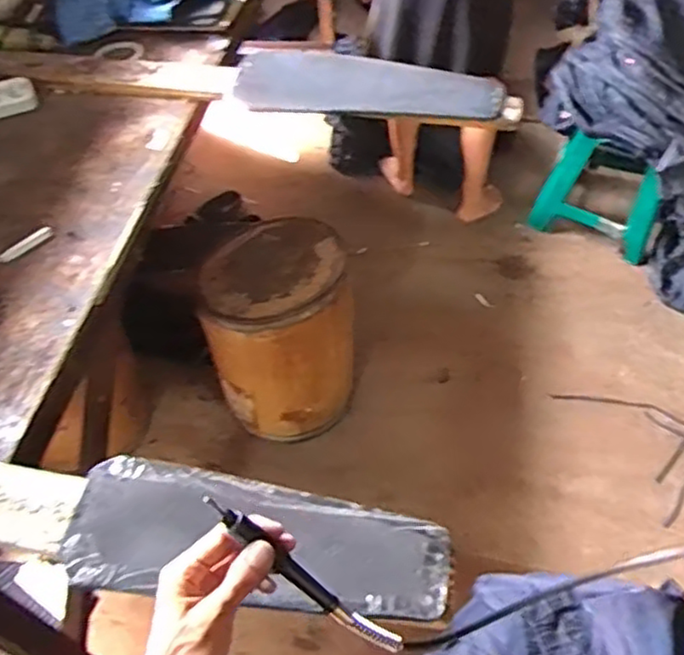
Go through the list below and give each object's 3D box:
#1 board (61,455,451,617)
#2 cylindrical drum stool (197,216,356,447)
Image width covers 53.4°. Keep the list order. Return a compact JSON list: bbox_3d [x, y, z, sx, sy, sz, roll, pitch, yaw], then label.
[{"bbox_3d":[-0.101,0.248,0.790,0.440,0.025,0.157,8,51,5],"label":"board"},{"bbox_3d":[-0.159,0.006,1.726,0.342,0.553,0.342,1,51,-1],"label":"cylindrical drum stool"}]

